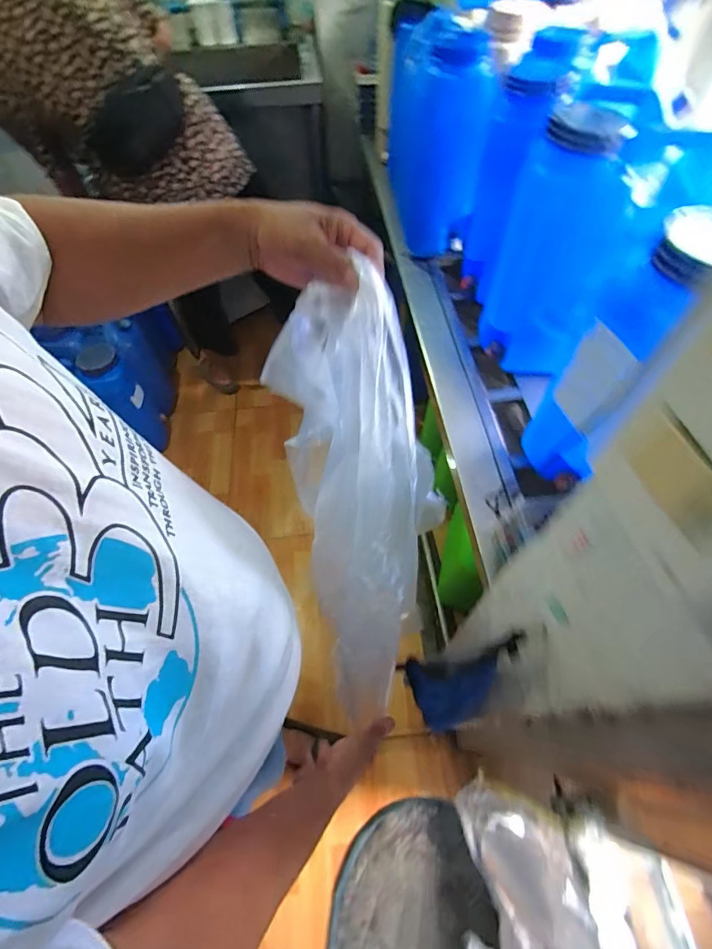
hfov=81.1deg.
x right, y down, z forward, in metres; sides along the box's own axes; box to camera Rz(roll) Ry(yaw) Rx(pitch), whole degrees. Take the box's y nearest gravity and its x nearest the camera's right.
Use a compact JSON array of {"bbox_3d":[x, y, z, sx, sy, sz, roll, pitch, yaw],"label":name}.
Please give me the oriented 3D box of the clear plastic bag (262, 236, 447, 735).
[{"bbox_3d":[0.013,0.056,0.487,0.158,0.509,0.109,-6,25,-1],"label":"clear plastic bag"}]

